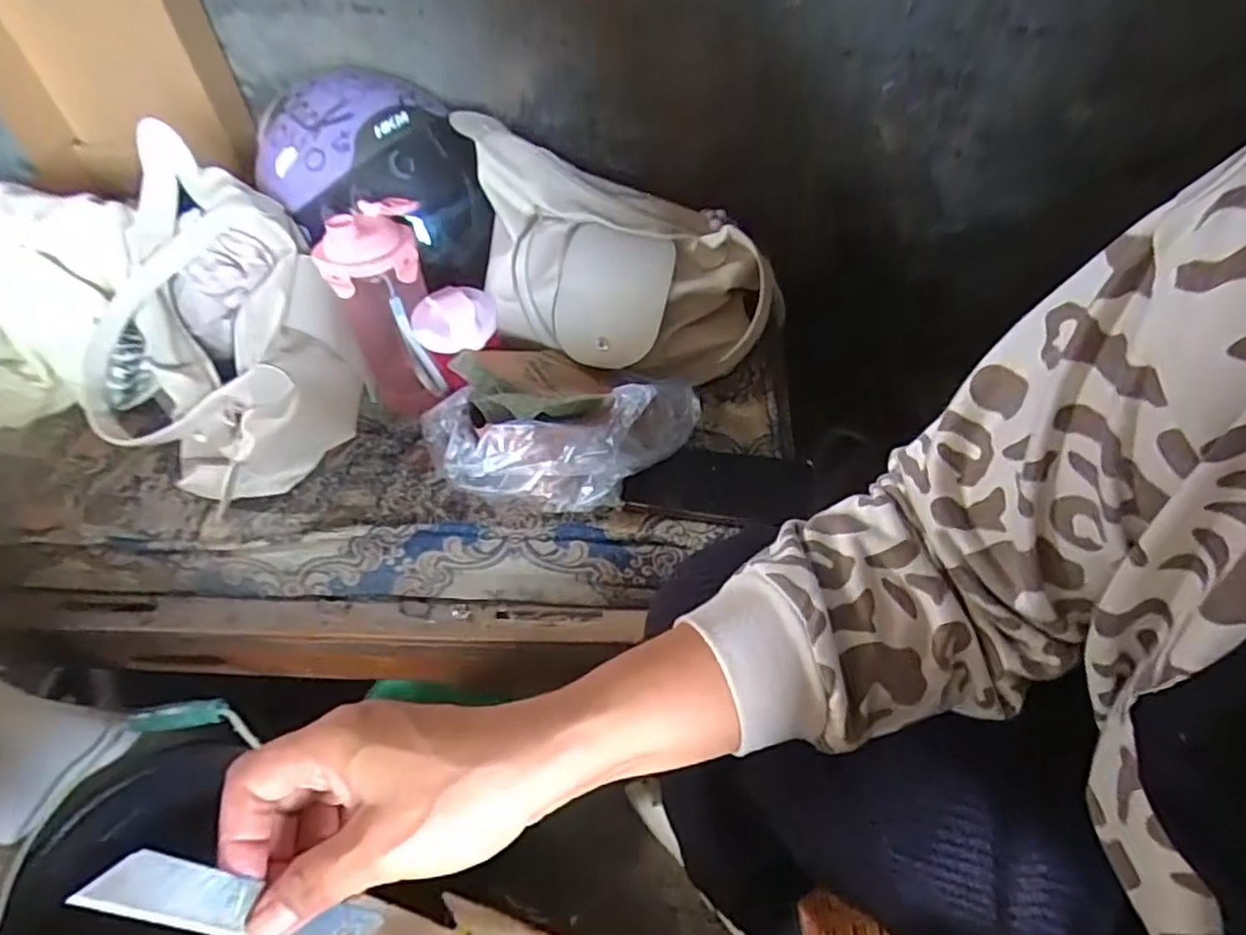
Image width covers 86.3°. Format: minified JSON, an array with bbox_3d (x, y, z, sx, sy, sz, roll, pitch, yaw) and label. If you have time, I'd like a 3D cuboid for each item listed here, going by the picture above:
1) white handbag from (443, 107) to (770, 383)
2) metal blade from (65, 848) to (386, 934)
[{"bbox_3d":[-0.002,-0.218,0.683,0.294,0.181,0.217,-4,51,1],"label":"white handbag"},{"bbox_3d":[-0.136,0.160,0.240,0.004,0.103,0.019,-12,47,47],"label":"metal blade"}]

